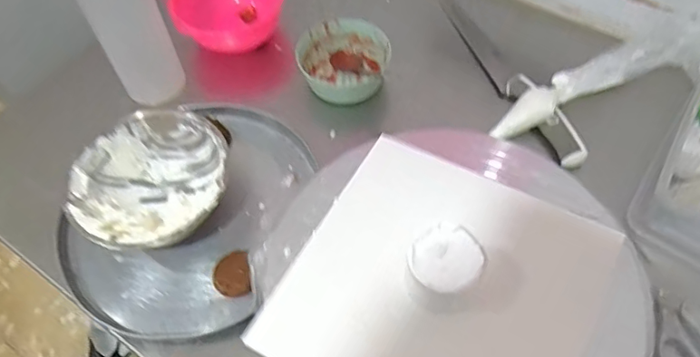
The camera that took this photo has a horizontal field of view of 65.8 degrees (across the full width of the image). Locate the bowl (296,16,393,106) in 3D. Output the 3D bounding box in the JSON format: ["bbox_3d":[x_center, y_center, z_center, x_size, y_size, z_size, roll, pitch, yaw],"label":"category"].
[{"bbox_3d":[-0.008,-0.151,0.715,0.110,0.069,0.112,-1,57,2],"label":"bowl"}]

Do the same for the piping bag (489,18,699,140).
[{"bbox_3d":[0.300,-0.110,0.639,0.298,0.059,0.097,-25,58,4],"label":"piping bag"}]

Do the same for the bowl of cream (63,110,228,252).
[{"bbox_3d":[-0.210,0.009,0.584,0.153,0.067,0.150,-1,57,2],"label":"bowl of cream"}]

